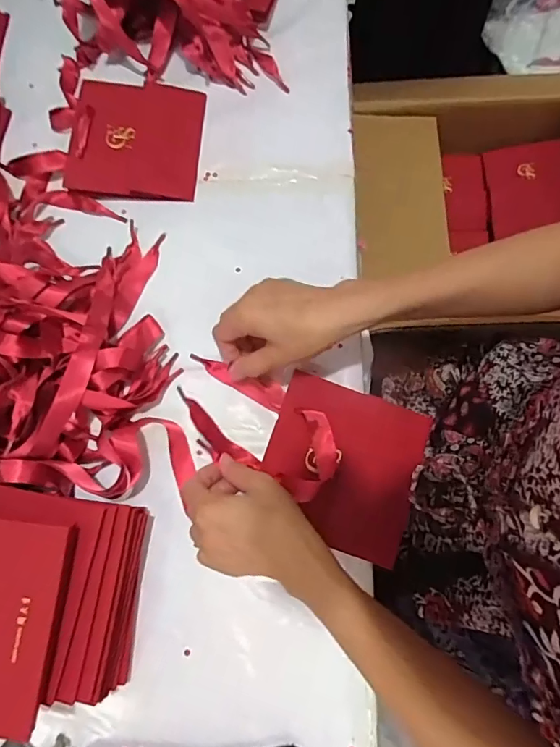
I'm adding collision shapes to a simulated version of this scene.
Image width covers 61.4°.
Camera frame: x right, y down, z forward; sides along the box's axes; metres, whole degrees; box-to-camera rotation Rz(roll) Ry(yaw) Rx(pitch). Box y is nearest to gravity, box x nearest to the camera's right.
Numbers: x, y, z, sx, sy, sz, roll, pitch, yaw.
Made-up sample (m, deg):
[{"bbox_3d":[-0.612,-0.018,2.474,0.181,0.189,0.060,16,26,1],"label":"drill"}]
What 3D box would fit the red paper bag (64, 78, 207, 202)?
[{"bbox_3d":[-0.161,-0.265,0.532,0.141,0.020,0.147,0,76,3],"label":"red paper bag"}]

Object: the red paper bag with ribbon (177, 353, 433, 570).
[{"bbox_3d":[0.019,0.067,0.420,0.214,0.045,0.136,19,77,6],"label":"red paper bag with ribbon"}]

